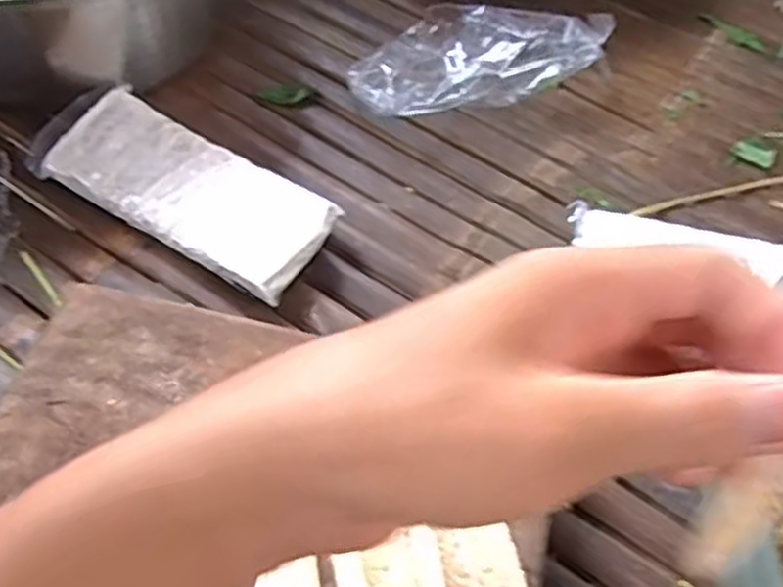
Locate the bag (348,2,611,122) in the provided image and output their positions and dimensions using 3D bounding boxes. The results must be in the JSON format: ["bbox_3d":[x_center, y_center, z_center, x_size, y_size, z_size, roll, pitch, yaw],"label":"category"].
[{"bbox_3d":[0.066,-0.191,0.630,0.201,0.054,0.088,-15,56,-14],"label":"bag"}]

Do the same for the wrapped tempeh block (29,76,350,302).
[{"bbox_3d":[-0.143,-0.069,0.543,0.215,0.036,0.082,28,57,17],"label":"wrapped tempeh block"}]

